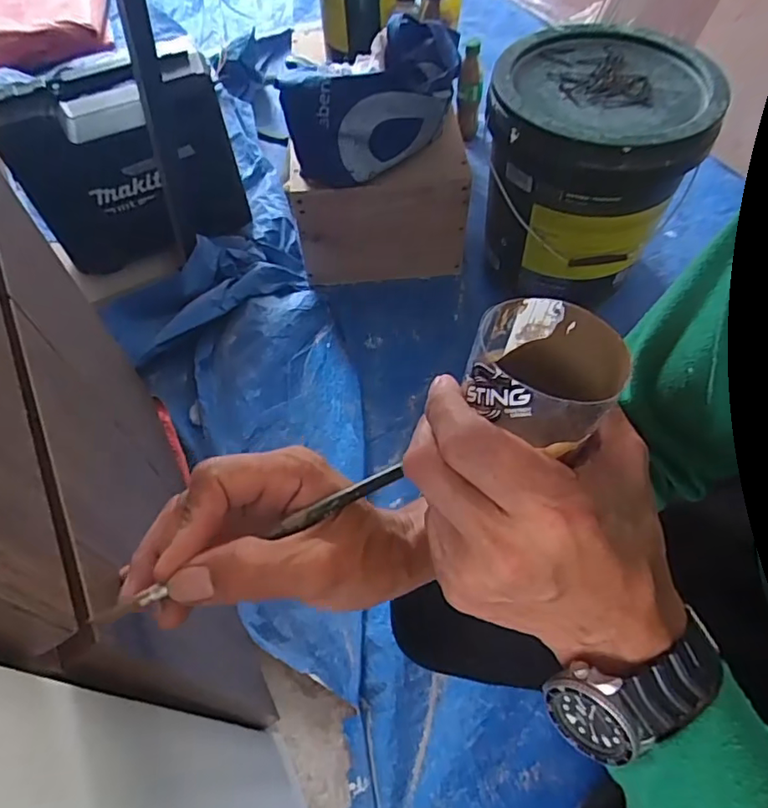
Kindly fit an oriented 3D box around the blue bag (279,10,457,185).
[{"bbox_3d":[-0.019,-0.421,0.787,0.232,0.181,0.098,-8,57,-3],"label":"blue bag"}]

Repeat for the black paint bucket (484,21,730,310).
[{"bbox_3d":[0.289,-0.351,0.866,0.273,0.299,0.264,-1,57,1],"label":"black paint bucket"}]

